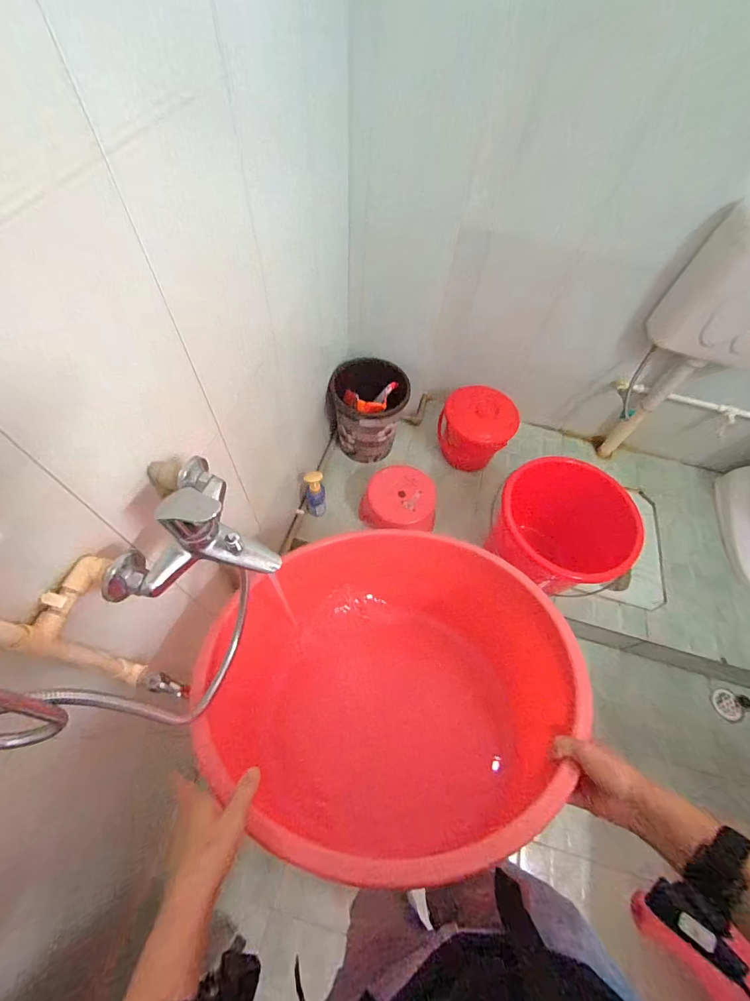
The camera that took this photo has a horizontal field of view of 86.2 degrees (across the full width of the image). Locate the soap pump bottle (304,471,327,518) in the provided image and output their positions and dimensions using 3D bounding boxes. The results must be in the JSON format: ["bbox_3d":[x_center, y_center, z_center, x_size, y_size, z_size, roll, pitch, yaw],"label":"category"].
[{"bbox_3d":[-0.194,-0.024,1.314,0.061,0.231,0.073,-6,61,-7],"label":"soap pump bottle"}]

